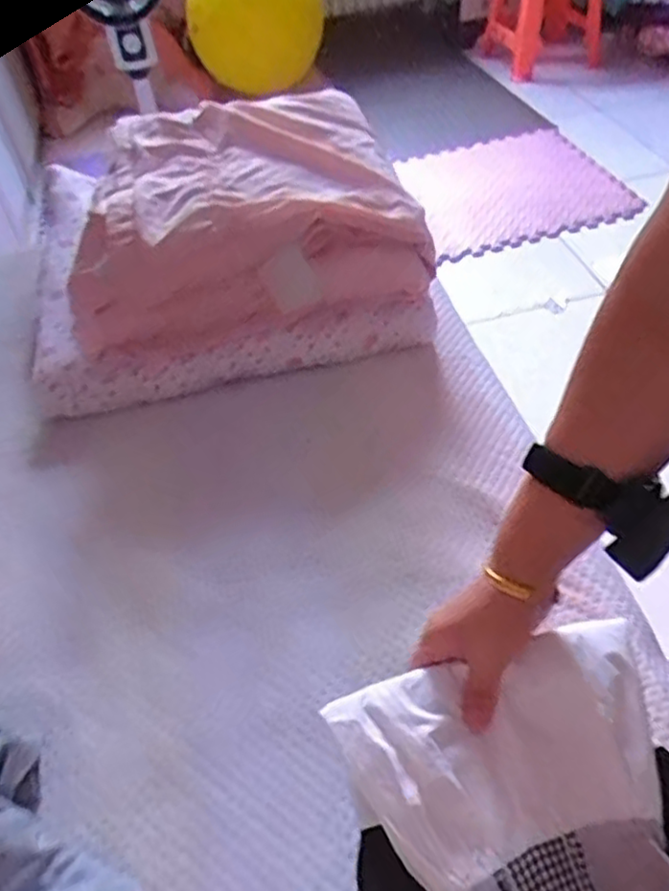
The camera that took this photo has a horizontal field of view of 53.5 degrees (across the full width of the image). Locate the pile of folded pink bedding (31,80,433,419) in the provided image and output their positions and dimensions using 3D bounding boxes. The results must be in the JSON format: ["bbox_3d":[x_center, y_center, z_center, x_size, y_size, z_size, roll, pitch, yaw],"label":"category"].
[{"bbox_3d":[-0.165,-0.304,0.931,0.528,0.199,0.414,-11,48,-4],"label":"pile of folded pink bedding"}]

